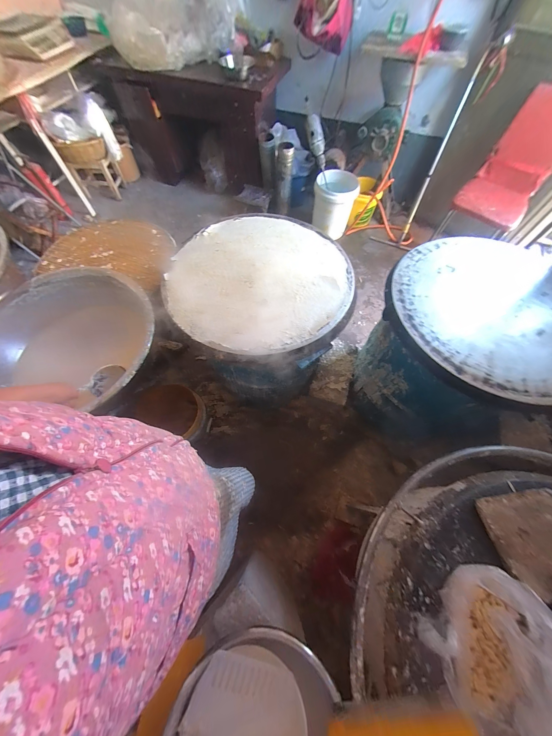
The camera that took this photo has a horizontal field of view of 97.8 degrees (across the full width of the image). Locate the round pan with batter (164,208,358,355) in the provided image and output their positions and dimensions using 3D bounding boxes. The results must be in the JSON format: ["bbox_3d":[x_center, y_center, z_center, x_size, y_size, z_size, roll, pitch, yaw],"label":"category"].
[{"bbox_3d":[-0.047,-0.326,0.805,0.580,0.034,0.621,0,64,0],"label":"round pan with batter"}]

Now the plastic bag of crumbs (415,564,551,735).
[{"bbox_3d":[0.337,0.419,0.348,0.217,0.088,0.200,39,70,17],"label":"plastic bag of crumbs"}]

